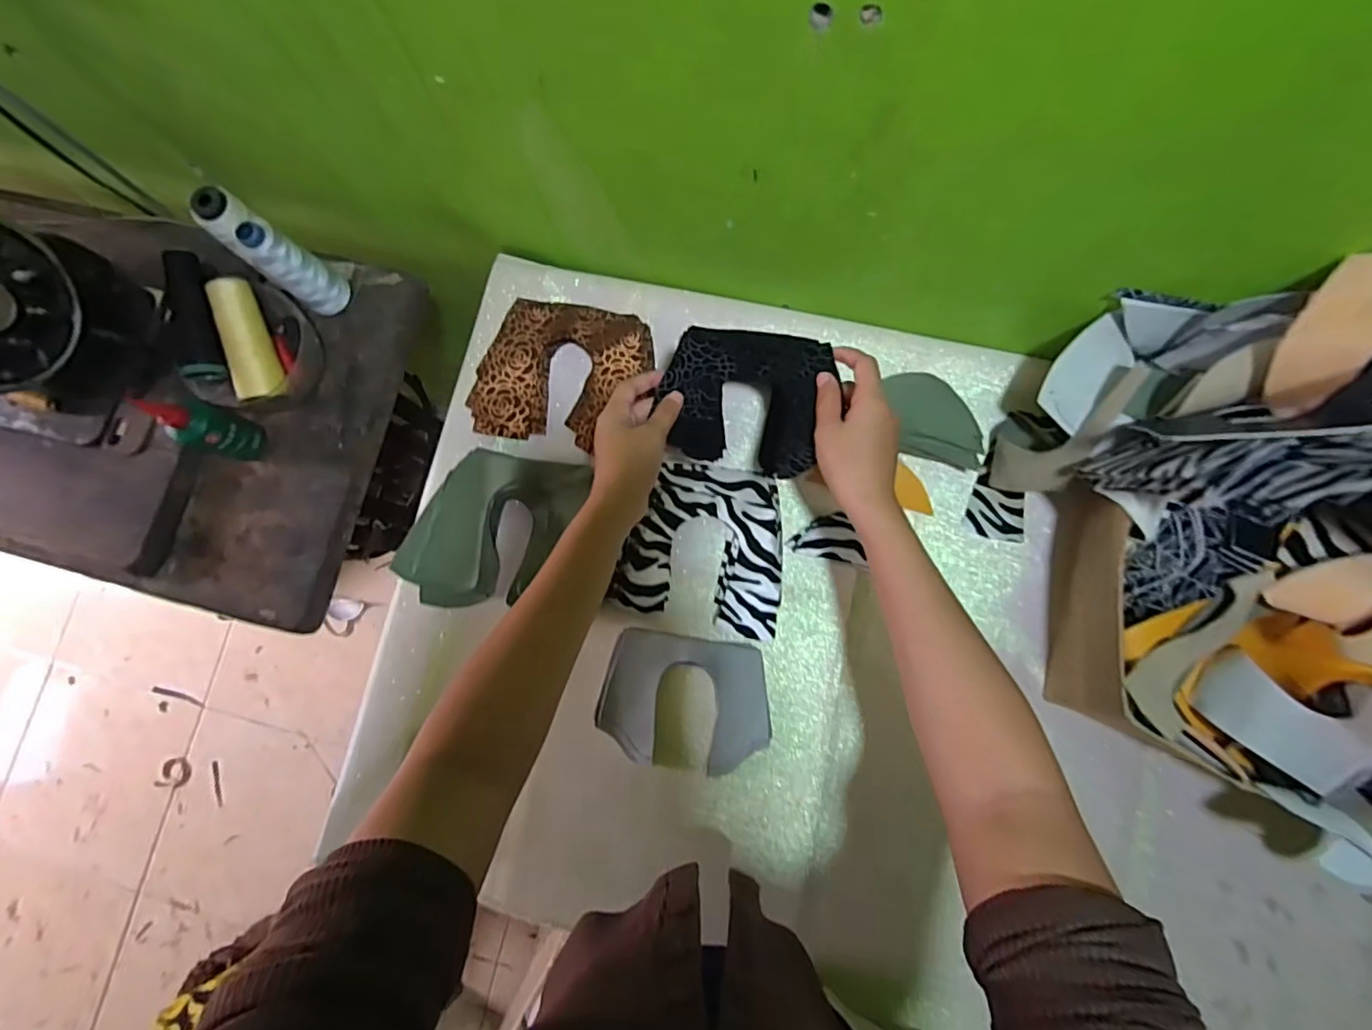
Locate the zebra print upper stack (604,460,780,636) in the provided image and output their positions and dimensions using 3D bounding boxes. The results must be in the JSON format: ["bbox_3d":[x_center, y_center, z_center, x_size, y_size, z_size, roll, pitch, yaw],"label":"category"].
[{"bbox_3d":[0.022,0.026,0.547,0.147,0.013,0.147,13,82,6],"label":"zebra print upper stack"}]

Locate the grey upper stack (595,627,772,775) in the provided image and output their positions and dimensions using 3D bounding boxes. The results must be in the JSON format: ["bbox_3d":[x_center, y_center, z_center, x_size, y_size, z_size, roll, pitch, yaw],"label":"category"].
[{"bbox_3d":[-0.001,0.169,0.532,0.152,0.006,0.113,7,82,5],"label":"grey upper stack"}]

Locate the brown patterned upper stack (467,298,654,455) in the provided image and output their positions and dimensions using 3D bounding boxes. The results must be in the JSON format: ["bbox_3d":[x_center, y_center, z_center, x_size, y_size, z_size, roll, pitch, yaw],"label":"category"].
[{"bbox_3d":[-0.120,-0.136,0.573,0.153,0.034,0.137,11,82,6],"label":"brown patterned upper stack"}]

